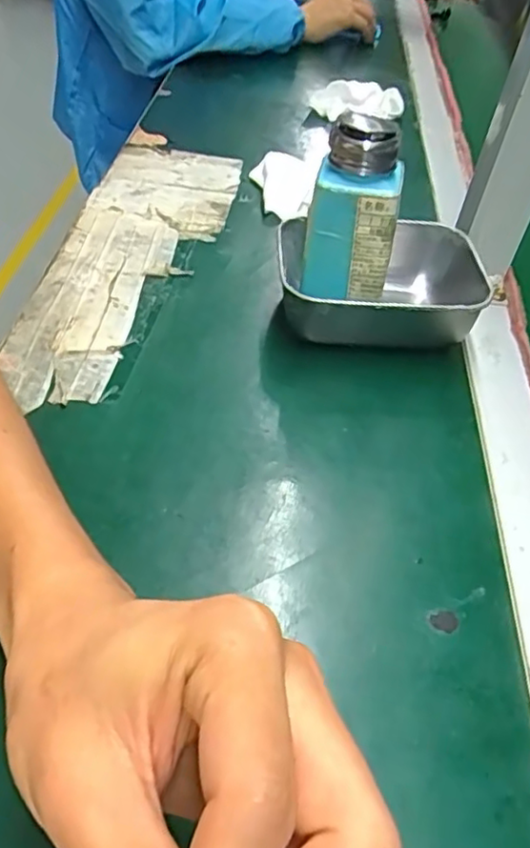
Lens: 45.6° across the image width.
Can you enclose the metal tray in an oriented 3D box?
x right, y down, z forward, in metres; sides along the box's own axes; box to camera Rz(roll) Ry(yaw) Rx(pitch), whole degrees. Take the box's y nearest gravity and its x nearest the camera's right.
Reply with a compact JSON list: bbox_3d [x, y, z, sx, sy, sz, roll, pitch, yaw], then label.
[{"bbox_3d":[0.078,-0.092,0.427,0.143,0.052,0.106,1,46,-5],"label":"metal tray"}]

